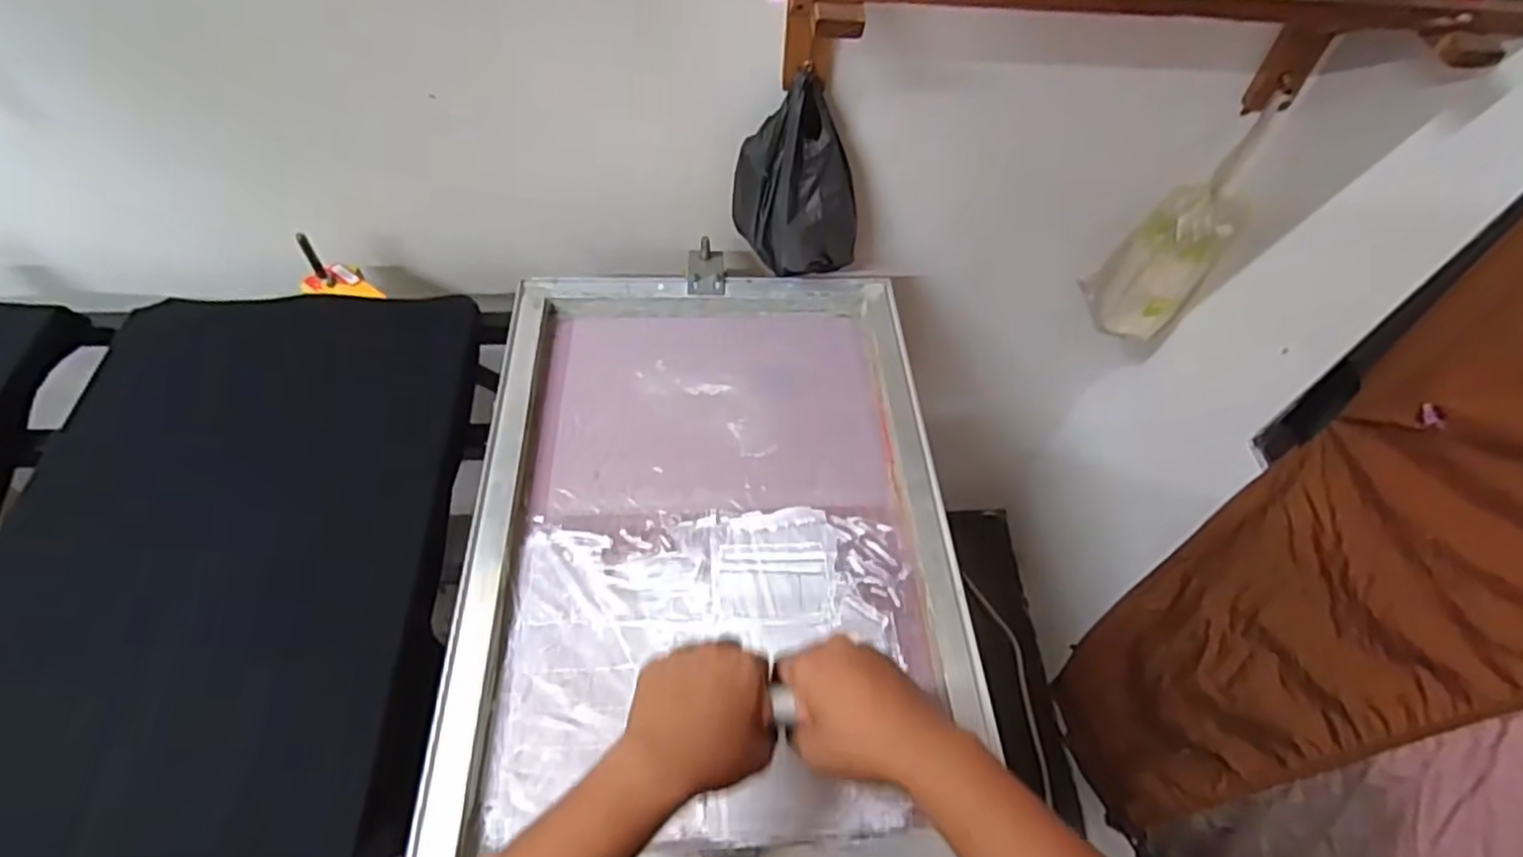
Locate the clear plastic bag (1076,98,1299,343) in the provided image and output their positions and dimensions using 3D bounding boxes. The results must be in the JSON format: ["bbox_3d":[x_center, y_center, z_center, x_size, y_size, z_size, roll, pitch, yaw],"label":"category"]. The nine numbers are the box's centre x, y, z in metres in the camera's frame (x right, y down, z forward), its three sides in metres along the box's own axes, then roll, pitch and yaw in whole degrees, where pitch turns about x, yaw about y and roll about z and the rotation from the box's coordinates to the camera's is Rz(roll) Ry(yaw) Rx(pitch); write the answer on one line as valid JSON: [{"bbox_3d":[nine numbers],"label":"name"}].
[{"bbox_3d":[0.559,-0.262,0.994,0.129,0.315,0.071,32,59,15],"label":"clear plastic bag"}]

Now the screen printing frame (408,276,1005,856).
[{"bbox_3d":[-0.046,0.087,0.735,0.461,0.032,0.650,-1,54,-4],"label":"screen printing frame"}]

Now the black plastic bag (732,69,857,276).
[{"bbox_3d":[0.047,-0.288,0.877,0.117,0.208,0.128,-25,62,-21],"label":"black plastic bag"}]

